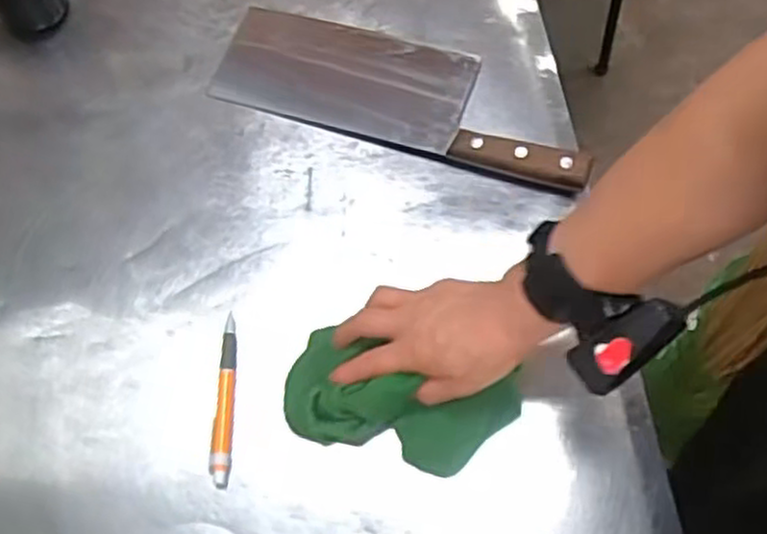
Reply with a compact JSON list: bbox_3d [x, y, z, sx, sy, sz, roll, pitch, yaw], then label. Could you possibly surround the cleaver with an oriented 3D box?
[{"bbox_3d":[0.017,-0.161,0.670,0.337,0.020,0.112,16,68,10],"label":"cleaver"}]

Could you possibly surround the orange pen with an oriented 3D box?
[{"bbox_3d":[-0.120,0.099,0.572,0.016,0.013,0.132,-4,66,2],"label":"orange pen"}]

